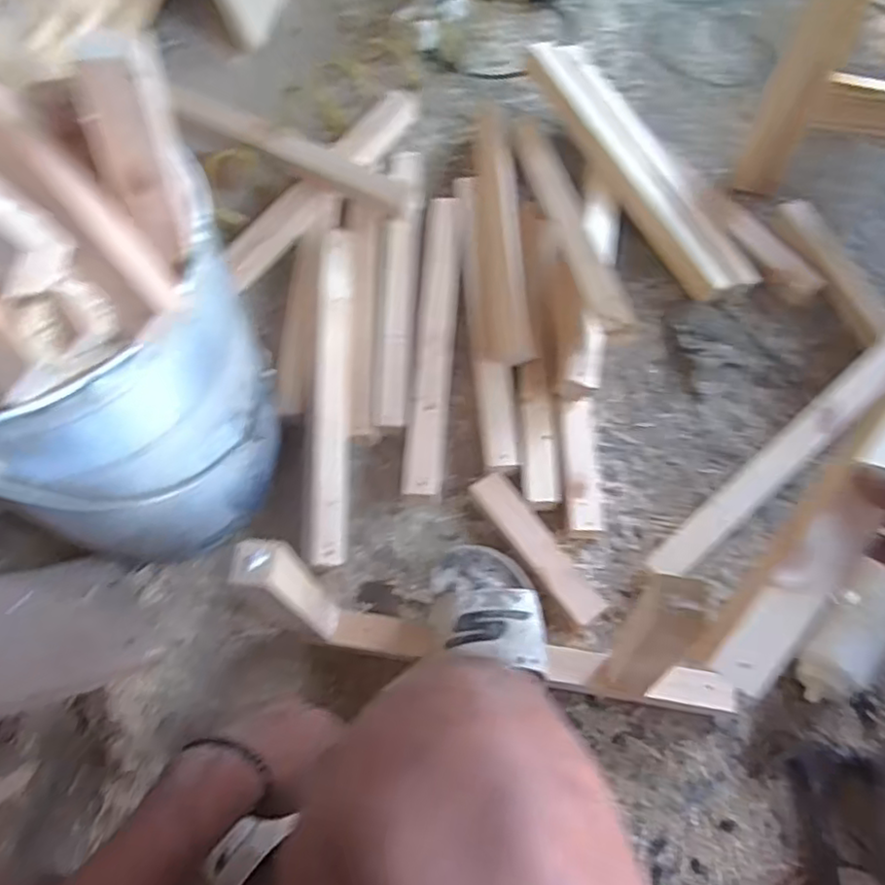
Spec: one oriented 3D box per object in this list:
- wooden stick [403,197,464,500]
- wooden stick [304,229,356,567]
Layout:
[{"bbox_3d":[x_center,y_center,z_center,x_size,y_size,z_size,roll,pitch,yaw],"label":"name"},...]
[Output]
[{"bbox_3d":[-0.006,-0.138,0.843,0.048,0.034,0.431,4,66,1],"label":"wooden stick"},{"bbox_3d":[-0.131,-0.074,0.788,0.046,0.033,0.431,0,66,-1],"label":"wooden stick"}]

